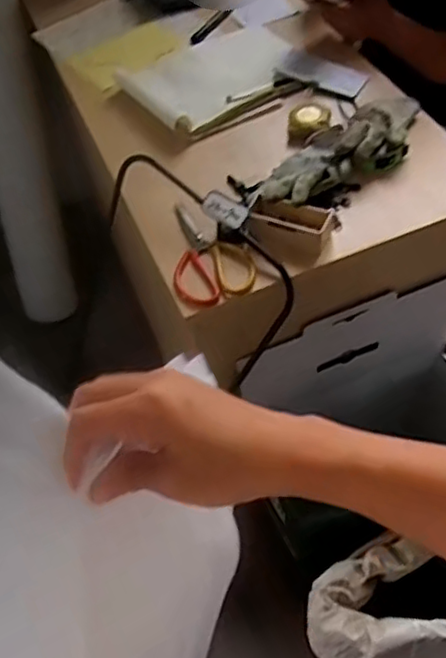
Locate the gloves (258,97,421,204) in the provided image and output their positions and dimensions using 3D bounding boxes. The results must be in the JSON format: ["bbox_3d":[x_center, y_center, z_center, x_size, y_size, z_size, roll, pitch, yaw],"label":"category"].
[{"bbox_3d":[0.177,-0.258,0.940,0.322,0.054,0.115,-34,56,-19],"label":"gloves"}]

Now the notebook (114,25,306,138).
[{"bbox_3d":[-0.012,-0.437,1.097,0.286,0.034,0.225,-30,54,-16],"label":"notebook"}]

